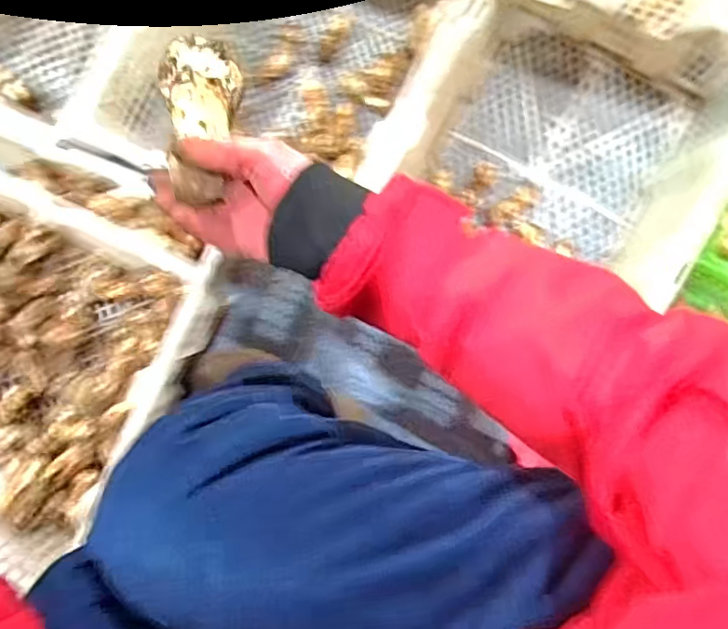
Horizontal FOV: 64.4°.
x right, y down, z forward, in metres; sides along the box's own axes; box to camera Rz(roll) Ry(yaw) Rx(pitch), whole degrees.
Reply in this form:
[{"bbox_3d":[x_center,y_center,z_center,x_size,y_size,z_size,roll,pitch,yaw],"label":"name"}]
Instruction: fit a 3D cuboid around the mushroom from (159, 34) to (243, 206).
[{"bbox_3d":[-0.121,-0.143,0.415,0.056,0.036,0.128,-5,70,5],"label":"mushroom"}]

